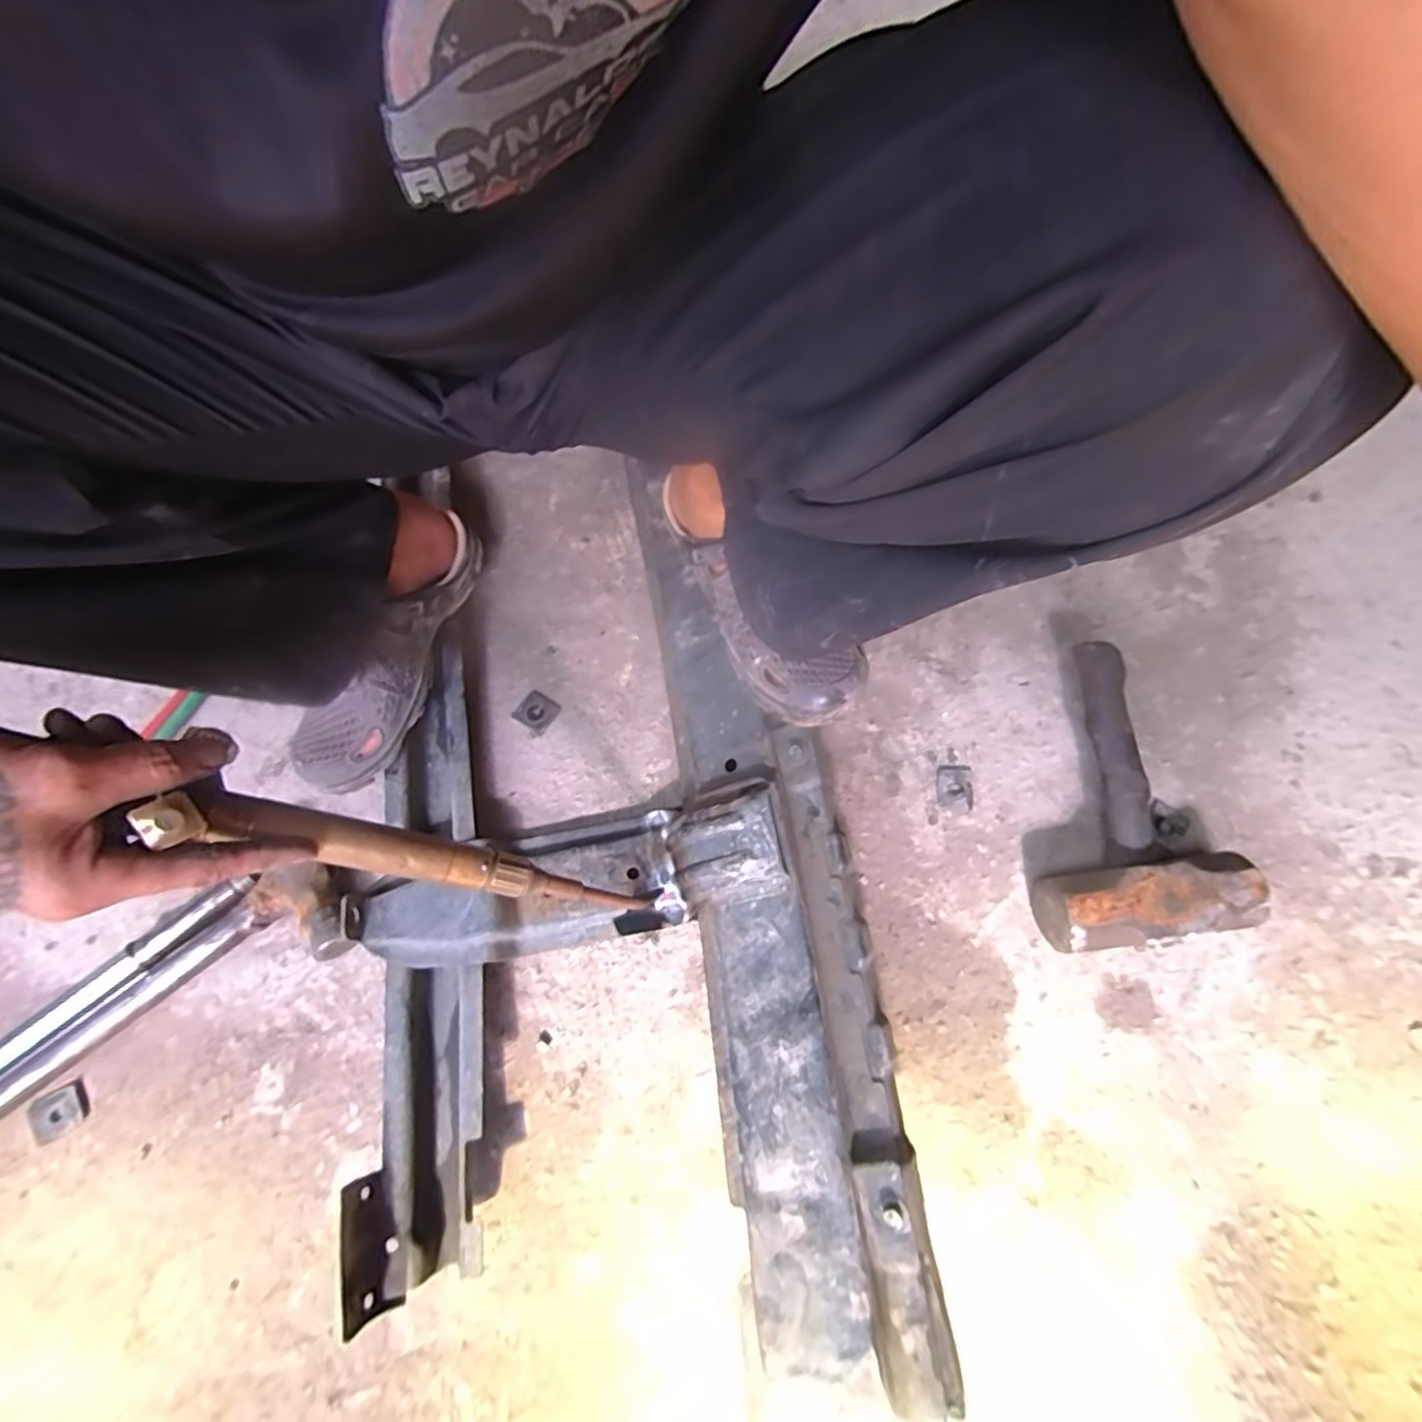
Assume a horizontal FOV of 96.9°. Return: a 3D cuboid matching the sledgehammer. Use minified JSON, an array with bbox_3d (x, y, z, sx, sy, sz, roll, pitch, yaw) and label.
[{"bbox_3d":[0.330,0.067,0.535,0.152,0.057,0.239,-8,71,-3],"label":"sledgehammer"}]

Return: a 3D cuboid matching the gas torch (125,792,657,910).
[{"bbox_3d":[-0.158,0.090,0.378,0.284,0.030,0.028,25,66,-36],"label":"gas torch"}]

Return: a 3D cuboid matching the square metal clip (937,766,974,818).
[{"bbox_3d":[0.218,0.071,0.564,0.030,0.004,0.045,3,70,1],"label":"square metal clip"}]

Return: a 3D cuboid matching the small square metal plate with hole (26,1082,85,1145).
[{"bbox_3d":[-0.496,0.306,0.477,0.030,0.009,0.033,-25,72,-9],"label":"small square metal plate with hole"}]

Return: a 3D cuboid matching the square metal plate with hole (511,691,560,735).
[{"bbox_3d":[-0.163,0.000,0.588,0.036,0.004,0.034,32,73,11],"label":"square metal plate with hole"}]

